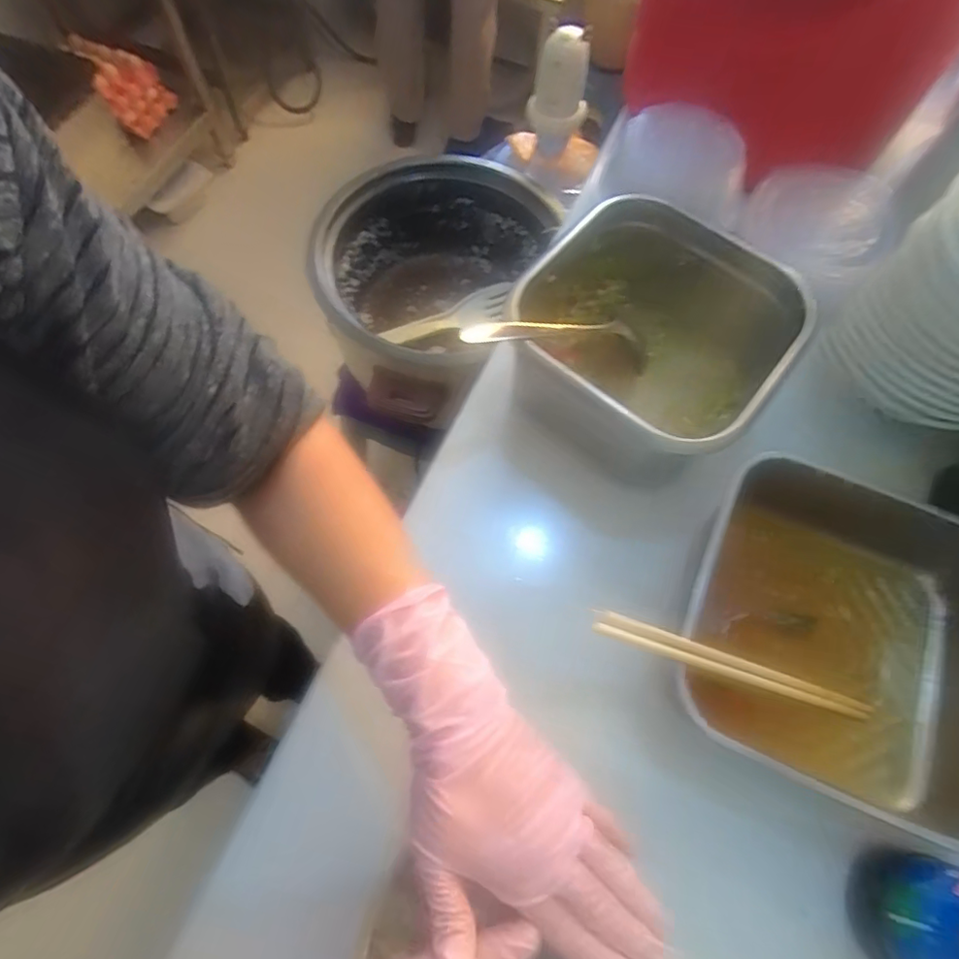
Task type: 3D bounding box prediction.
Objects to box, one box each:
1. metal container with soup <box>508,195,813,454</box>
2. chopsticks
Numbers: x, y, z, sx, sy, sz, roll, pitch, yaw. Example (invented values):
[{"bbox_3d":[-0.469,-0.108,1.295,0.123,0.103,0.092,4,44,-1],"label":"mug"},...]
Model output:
[{"bbox_3d":[0.123,-0.104,0.439,0.182,0.101,0.176,37,71,13],"label":"metal container with soup"},{"bbox_3d":[0.163,0.118,0.349,0.222,0.007,0.014,23,66,-19],"label":"chopsticks"}]

